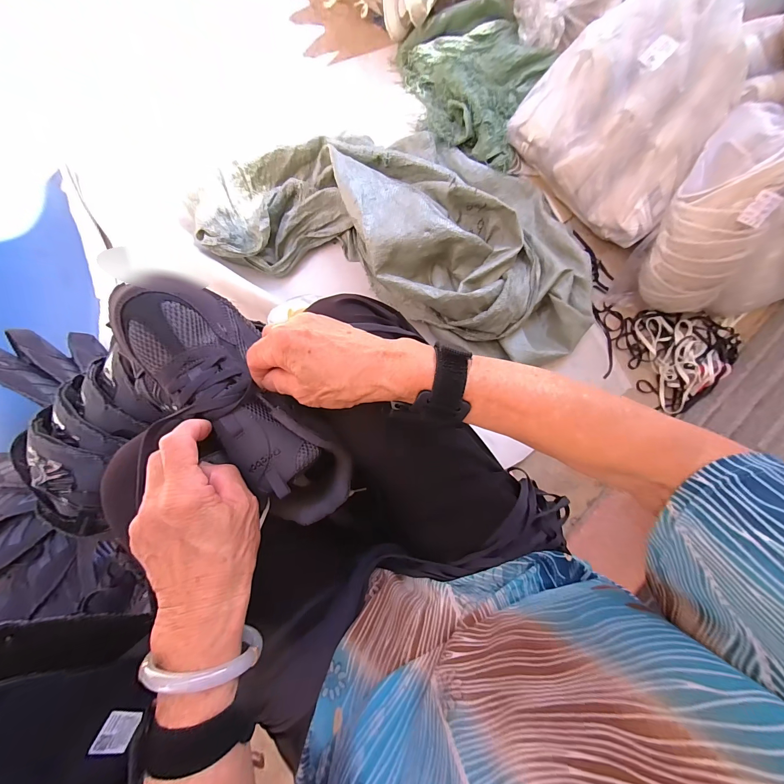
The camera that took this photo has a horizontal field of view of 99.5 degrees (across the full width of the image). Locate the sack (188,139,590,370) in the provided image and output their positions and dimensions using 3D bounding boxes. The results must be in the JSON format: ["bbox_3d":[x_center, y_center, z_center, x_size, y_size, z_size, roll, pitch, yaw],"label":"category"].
[{"bbox_3d":[0.059,-0.352,0.690,0.827,0.132,0.430,18,83,-5],"label":"sack"}]

